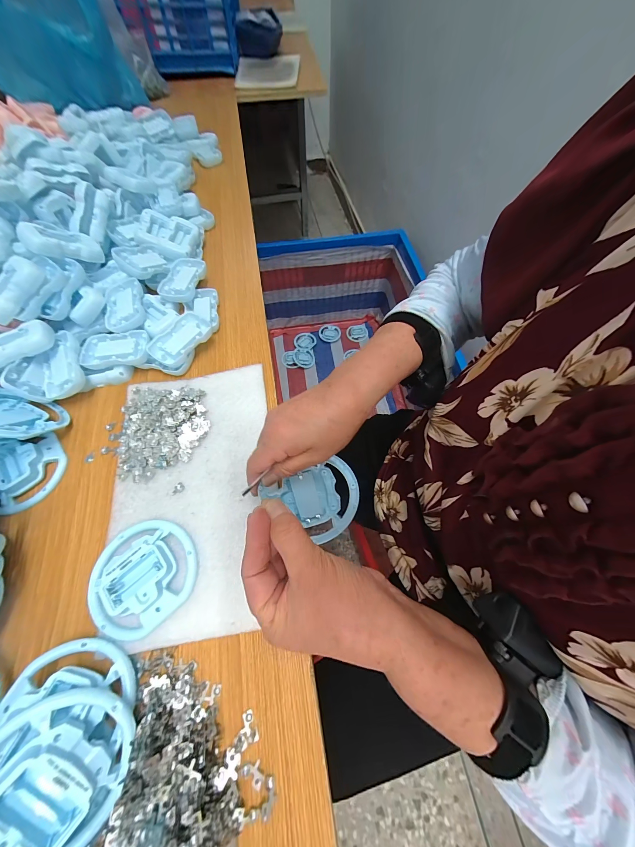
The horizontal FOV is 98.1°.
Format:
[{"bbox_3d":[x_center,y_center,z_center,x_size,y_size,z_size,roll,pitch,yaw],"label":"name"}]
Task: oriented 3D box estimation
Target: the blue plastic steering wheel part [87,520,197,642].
[{"bbox_3d":[-0.178,0.150,0.274,0.104,0.020,0.097,0,65,1],"label":"blue plastic steering wheel part"}]

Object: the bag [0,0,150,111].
[{"bbox_3d":[-0.590,-0.863,0.621,0.265,0.177,0.210,17,66,9],"label":"bag"}]

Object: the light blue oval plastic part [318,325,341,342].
[{"bbox_3d":[0.059,-0.439,1.339,0.107,0.008,0.101,-16,66,-7],"label":"light blue oval plastic part"}]

